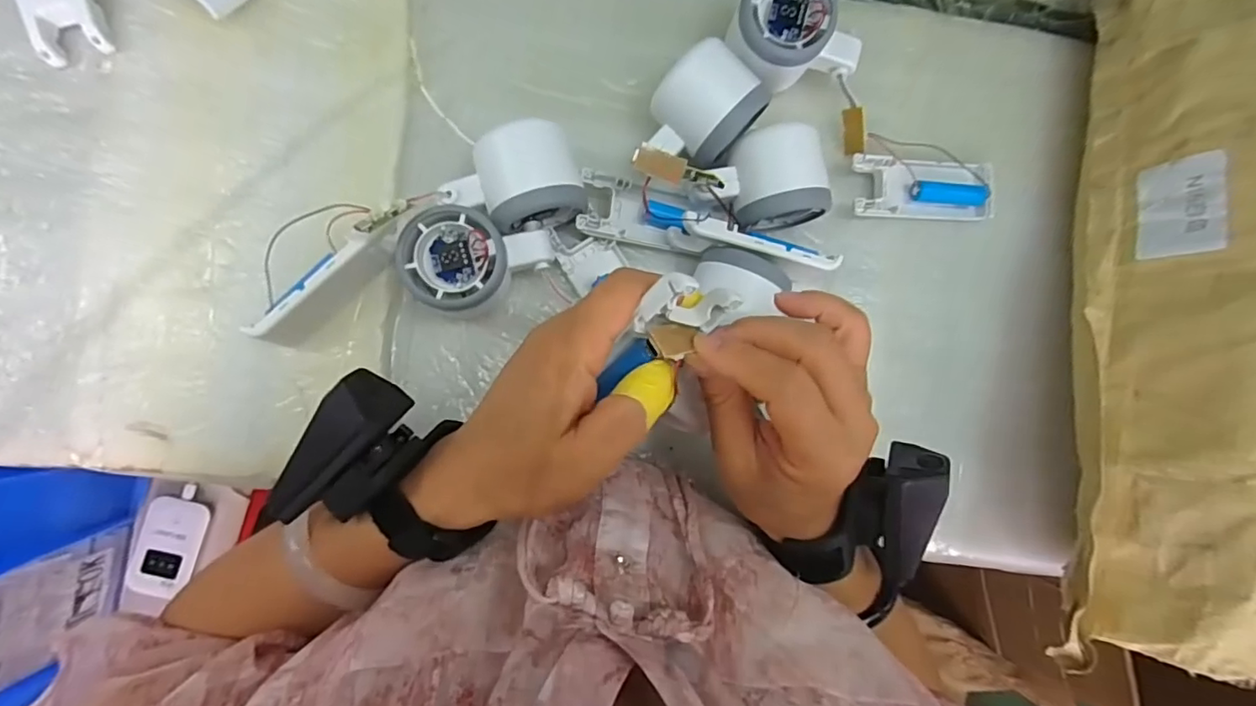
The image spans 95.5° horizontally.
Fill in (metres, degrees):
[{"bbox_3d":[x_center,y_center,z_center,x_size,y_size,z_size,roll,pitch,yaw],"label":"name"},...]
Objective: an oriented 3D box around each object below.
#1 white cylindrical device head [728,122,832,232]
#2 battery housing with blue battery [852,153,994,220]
[{"bbox_3d":[0.092,-0.110,0.361,0.055,0.045,0.053,-10,88,-8],"label":"white cylindrical device head"},{"bbox_3d":[0.201,-0.112,0.389,0.100,0.019,0.039,0,87,-7],"label":"battery housing with blue battery"}]

